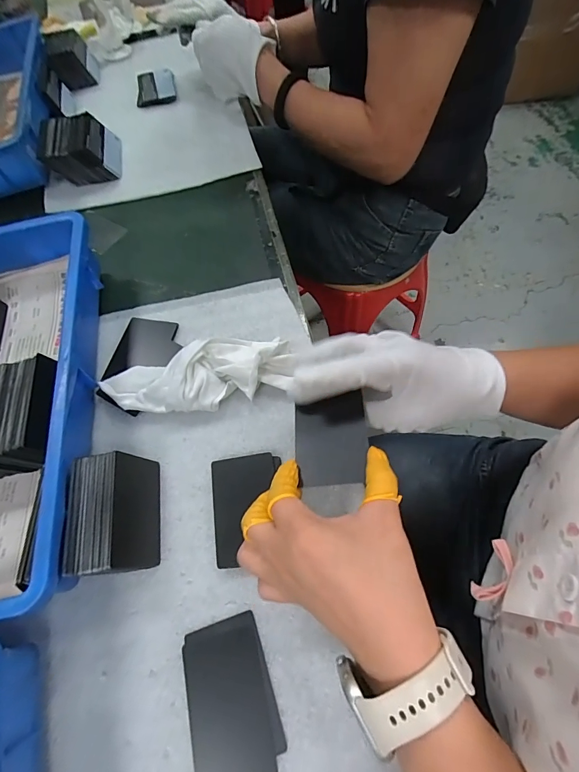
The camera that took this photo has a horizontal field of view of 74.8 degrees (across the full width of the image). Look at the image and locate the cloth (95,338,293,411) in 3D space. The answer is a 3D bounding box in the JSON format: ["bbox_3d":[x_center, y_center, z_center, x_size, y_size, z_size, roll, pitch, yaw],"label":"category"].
[{"bbox_3d":[-0.085,-0.012,0.354,0.167,0.032,0.062,-15,65,-4],"label":"cloth"}]

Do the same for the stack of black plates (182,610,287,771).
[{"bbox_3d":[-0.041,0.218,0.265,0.058,0.004,0.091,-15,65,-7],"label":"stack of black plates"}]

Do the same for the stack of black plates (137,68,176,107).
[{"bbox_3d":[-0.218,-0.490,0.620,0.062,0.013,0.096,-8,64,-3],"label":"stack of black plates"}]

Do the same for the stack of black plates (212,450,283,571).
[{"bbox_3d":[-0.034,0.102,0.317,0.056,0.011,0.084,-7,64,-3],"label":"stack of black plates"}]

